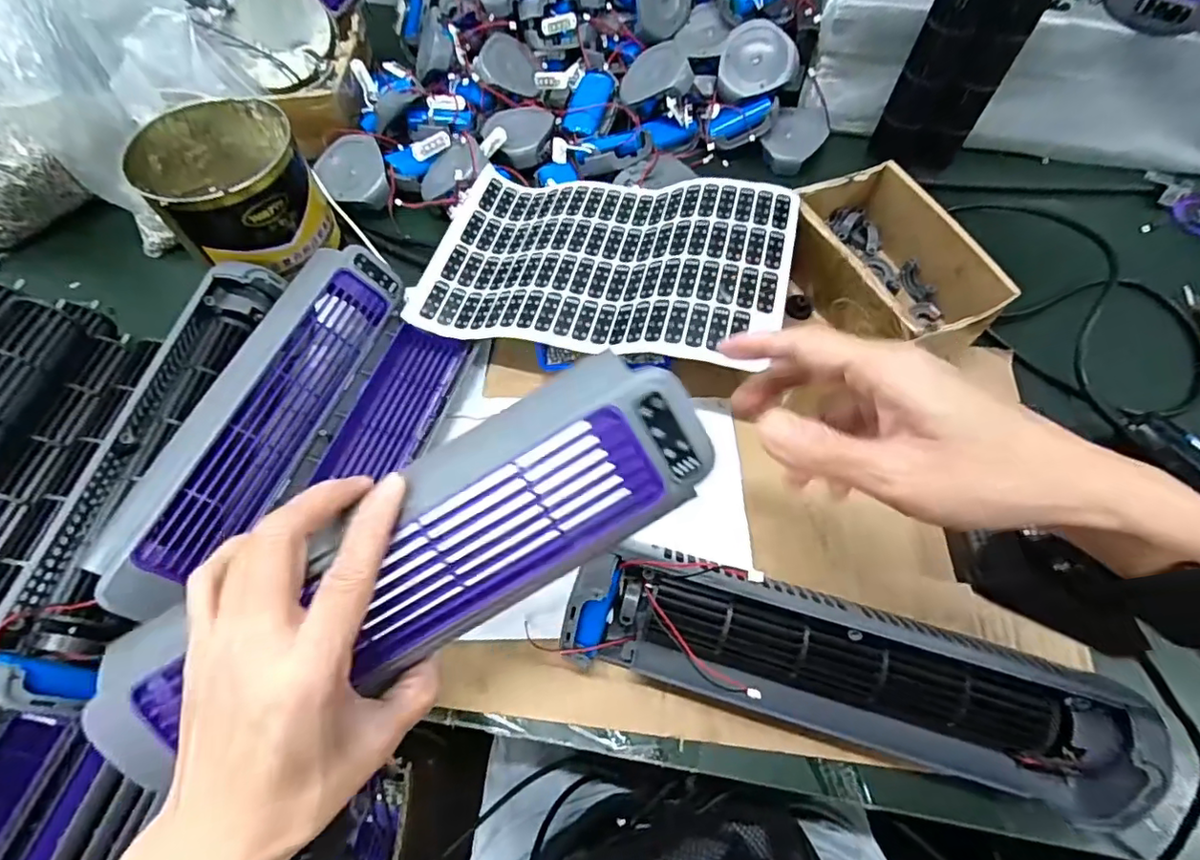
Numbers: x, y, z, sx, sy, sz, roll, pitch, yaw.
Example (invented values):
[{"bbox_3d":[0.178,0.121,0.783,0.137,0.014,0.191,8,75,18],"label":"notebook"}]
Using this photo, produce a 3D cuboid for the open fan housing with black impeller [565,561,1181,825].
[{"bbox_3d":[0.133,0.139,0.333,0.299,0.080,0.068,15,62,7],"label":"open fan housing with black impeller"}]

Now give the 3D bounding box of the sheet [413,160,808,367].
[{"bbox_3d":[0.004,-0.138,0.478,0.284,0.062,0.180,14,62,7],"label":"sheet"}]

